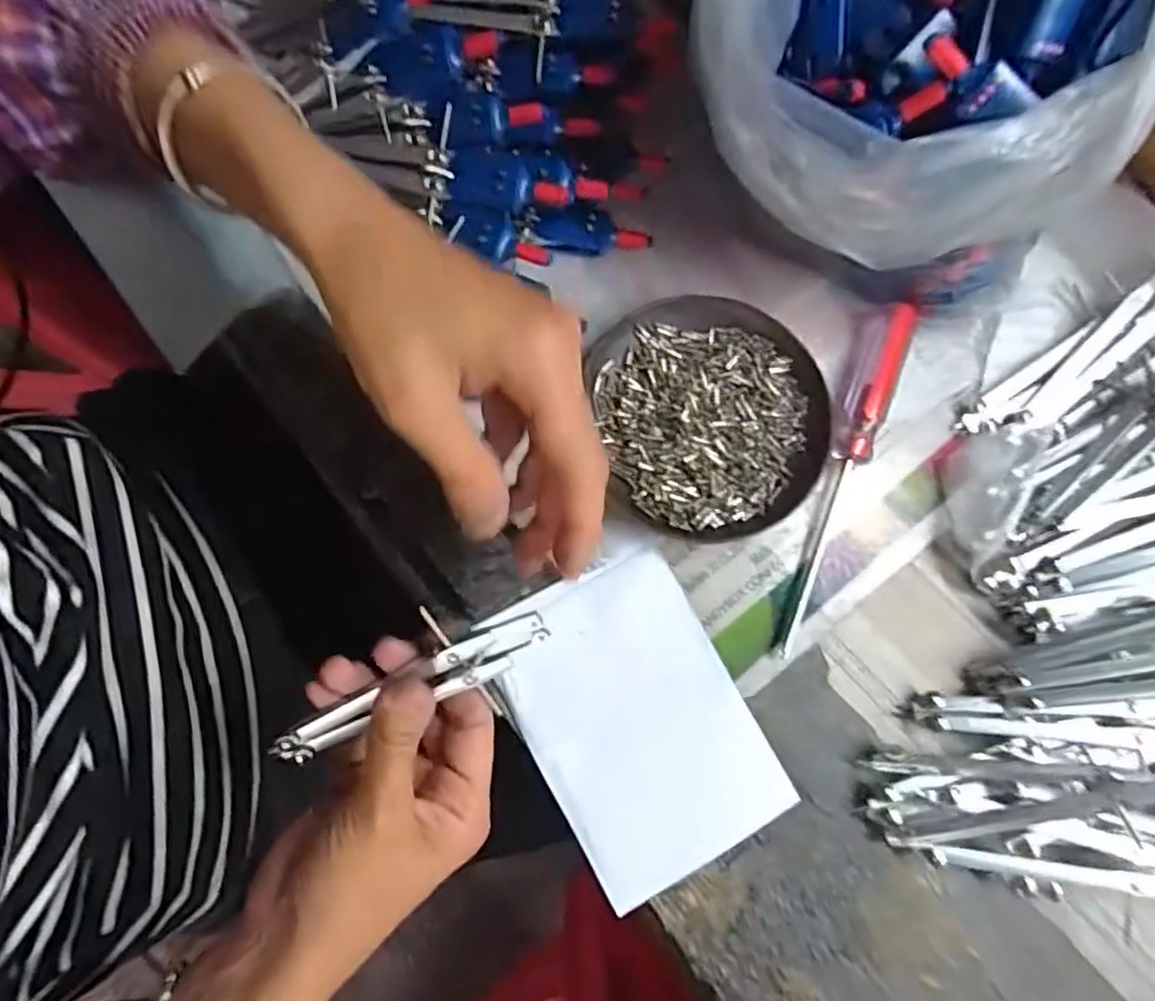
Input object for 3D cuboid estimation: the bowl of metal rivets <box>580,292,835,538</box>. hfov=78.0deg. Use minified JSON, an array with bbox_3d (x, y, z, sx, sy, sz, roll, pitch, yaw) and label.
[{"bbox_3d":[0.065,-0.039,0.341,0.105,0.022,0.113,0,78,-1],"label":"bowl of metal rivets"}]

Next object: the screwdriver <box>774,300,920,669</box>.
[{"bbox_3d":[0.126,-0.012,0.337,0.019,0.023,0.174,19,78,3],"label":"screwdriver"}]

